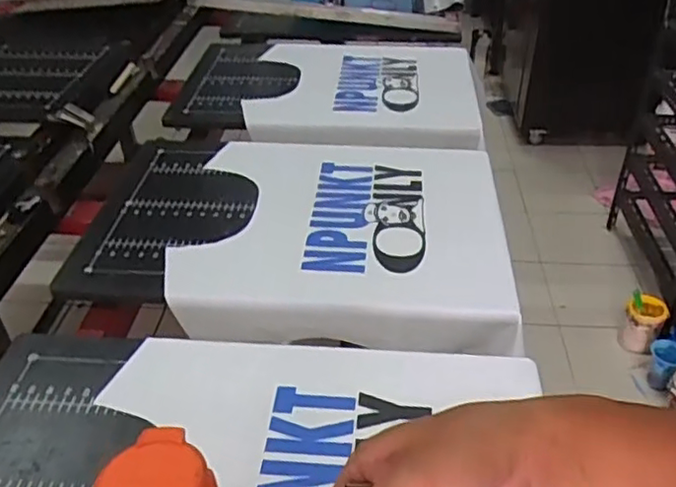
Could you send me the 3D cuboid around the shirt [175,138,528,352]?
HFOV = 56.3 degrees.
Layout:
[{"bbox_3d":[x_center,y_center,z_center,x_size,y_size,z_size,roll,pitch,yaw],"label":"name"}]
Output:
[{"bbox_3d":[0.015,-0.024,0.938,0.436,0.073,0.404,1,37,4],"label":"shirt"}]

